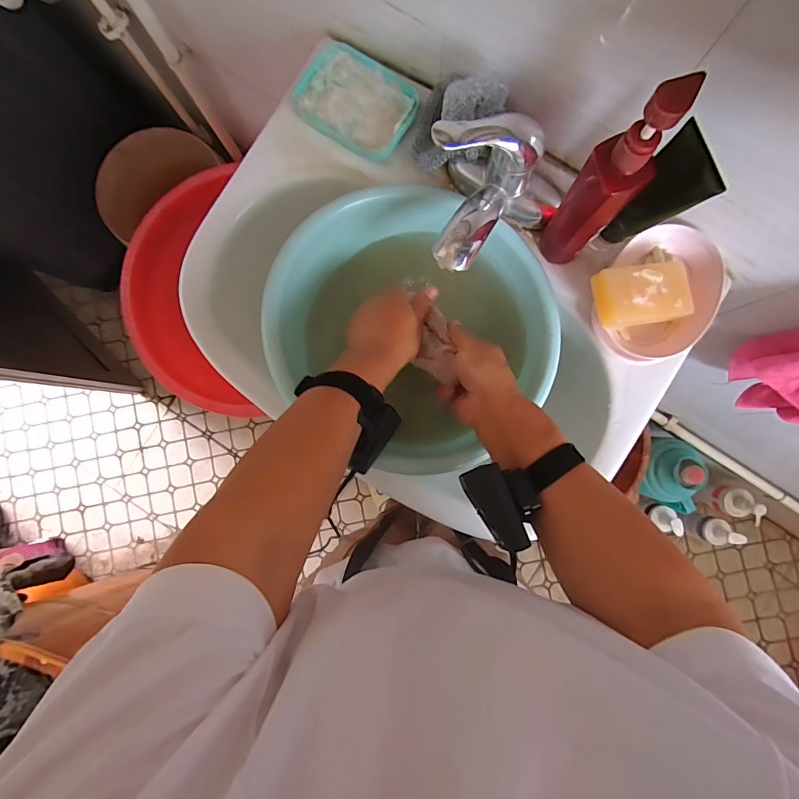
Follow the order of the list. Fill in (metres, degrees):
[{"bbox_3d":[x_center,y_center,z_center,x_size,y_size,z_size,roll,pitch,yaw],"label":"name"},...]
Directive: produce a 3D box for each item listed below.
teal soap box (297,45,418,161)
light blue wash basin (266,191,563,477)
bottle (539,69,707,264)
[{"bbox_3d":[-0.049,-0.344,0.492,0.134,0.019,0.098,31,88,4],"label":"teal soap box"},{"bbox_3d":[0.023,-0.084,0.491,0.304,0.128,0.289,0,86,2],"label":"light blue wash basin"},{"bbox_3d":[0.182,-0.183,0.376,0.045,0.204,0.042,-16,85,1],"label":"bottle"}]

